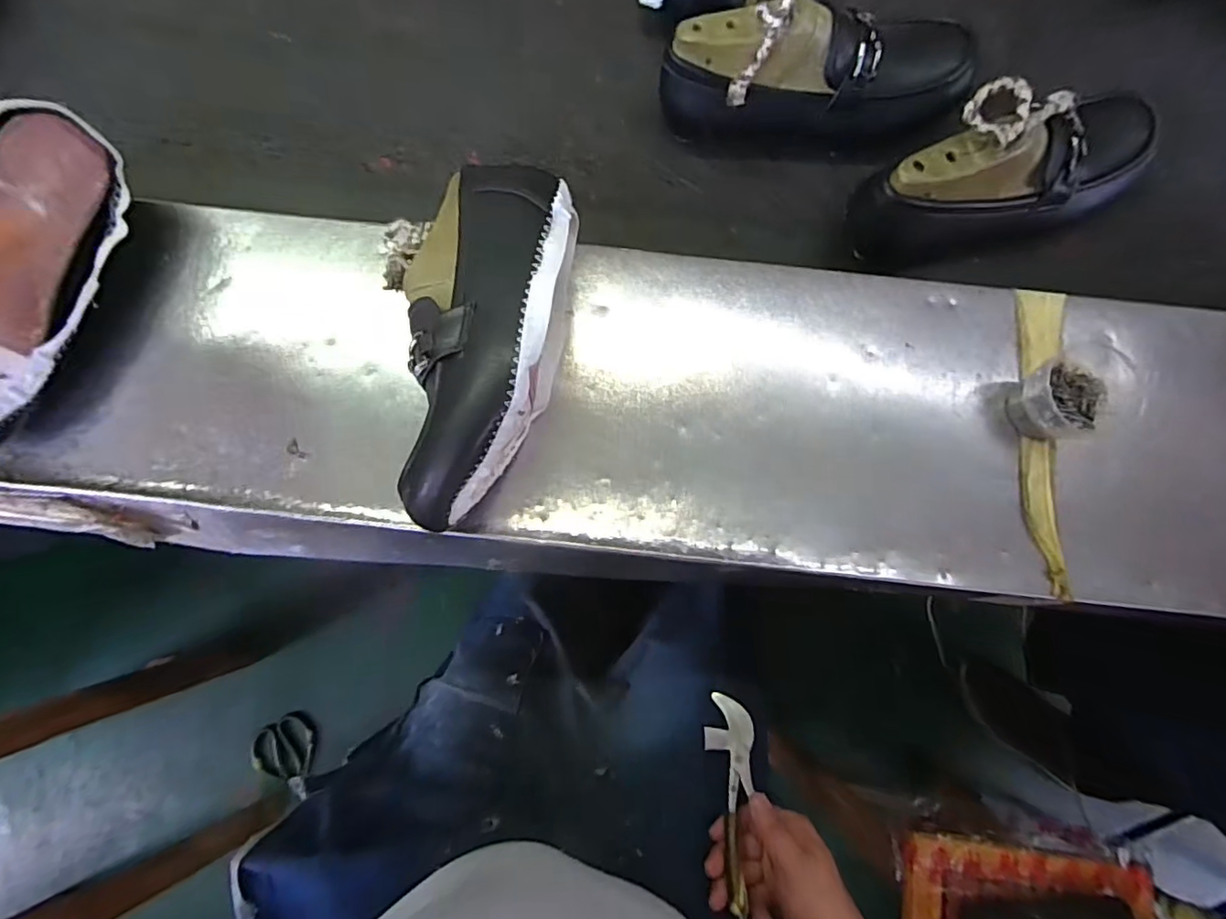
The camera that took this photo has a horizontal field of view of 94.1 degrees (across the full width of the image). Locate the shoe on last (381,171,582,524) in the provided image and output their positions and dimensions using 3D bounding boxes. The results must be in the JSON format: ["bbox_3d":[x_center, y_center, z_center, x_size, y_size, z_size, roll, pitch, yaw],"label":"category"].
[{"bbox_3d":[-0.096,-0.076,0.374,0.116,0.088,0.231,7,80,1],"label":"shoe on last"}]

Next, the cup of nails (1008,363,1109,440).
[{"bbox_3d":[0.312,-0.041,0.400,0.059,0.038,0.052,-17,82,-6],"label":"cup of nails"}]

